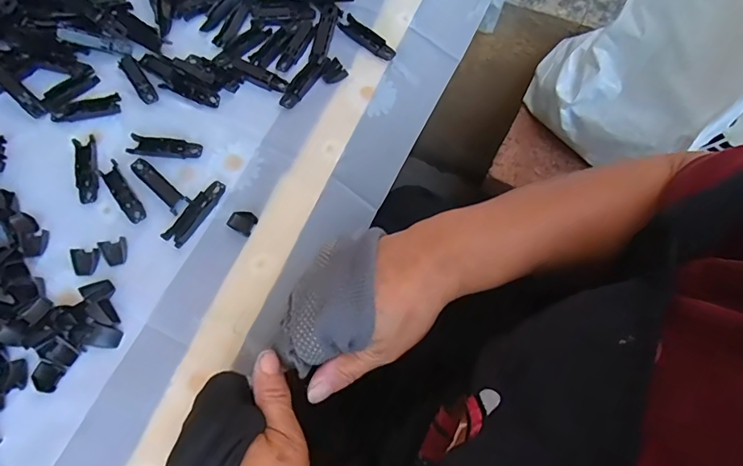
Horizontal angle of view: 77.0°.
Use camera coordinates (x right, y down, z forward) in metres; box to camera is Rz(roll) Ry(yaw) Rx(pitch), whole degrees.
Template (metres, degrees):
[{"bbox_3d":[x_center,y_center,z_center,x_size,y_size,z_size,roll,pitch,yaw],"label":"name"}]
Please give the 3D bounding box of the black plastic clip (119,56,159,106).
[{"bbox_3d":[-0.222,-0.146,0.444,0.016,0.004,0.064,-34,71,-15],"label":"black plastic clip"}]

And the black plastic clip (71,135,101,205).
[{"bbox_3d":[-0.251,-0.056,0.412,0.020,0.004,0.065,-13,67,-7],"label":"black plastic clip"}]

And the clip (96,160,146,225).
[{"bbox_3d":[-0.214,-0.035,0.402,0.017,0.004,0.064,-36,71,-16],"label":"clip"}]

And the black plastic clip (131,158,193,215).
[{"bbox_3d":[-0.185,-0.042,0.404,0.065,0.004,0.018,38,70,14],"label":"black plastic clip"}]

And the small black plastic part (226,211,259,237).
[{"bbox_3d":[-0.108,-0.010,0.391,0.024,0.006,0.019,30,69,12],"label":"small black plastic part"}]

